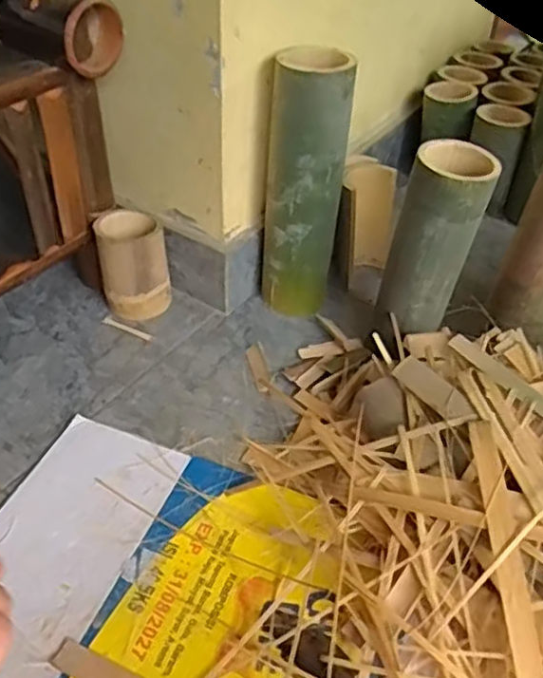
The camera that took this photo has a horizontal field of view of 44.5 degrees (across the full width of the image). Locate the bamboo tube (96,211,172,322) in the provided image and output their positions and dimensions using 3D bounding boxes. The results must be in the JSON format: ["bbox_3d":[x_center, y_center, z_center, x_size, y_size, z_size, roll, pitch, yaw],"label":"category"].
[{"bbox_3d":[-0.180,-0.095,0.873,0.087,0.120,0.074,-6,43,-9],"label":"bamboo tube"}]

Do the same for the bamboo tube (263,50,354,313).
[{"bbox_3d":[0.040,-0.181,0.832,0.093,0.321,0.075,5,42,2],"label":"bamboo tube"}]

